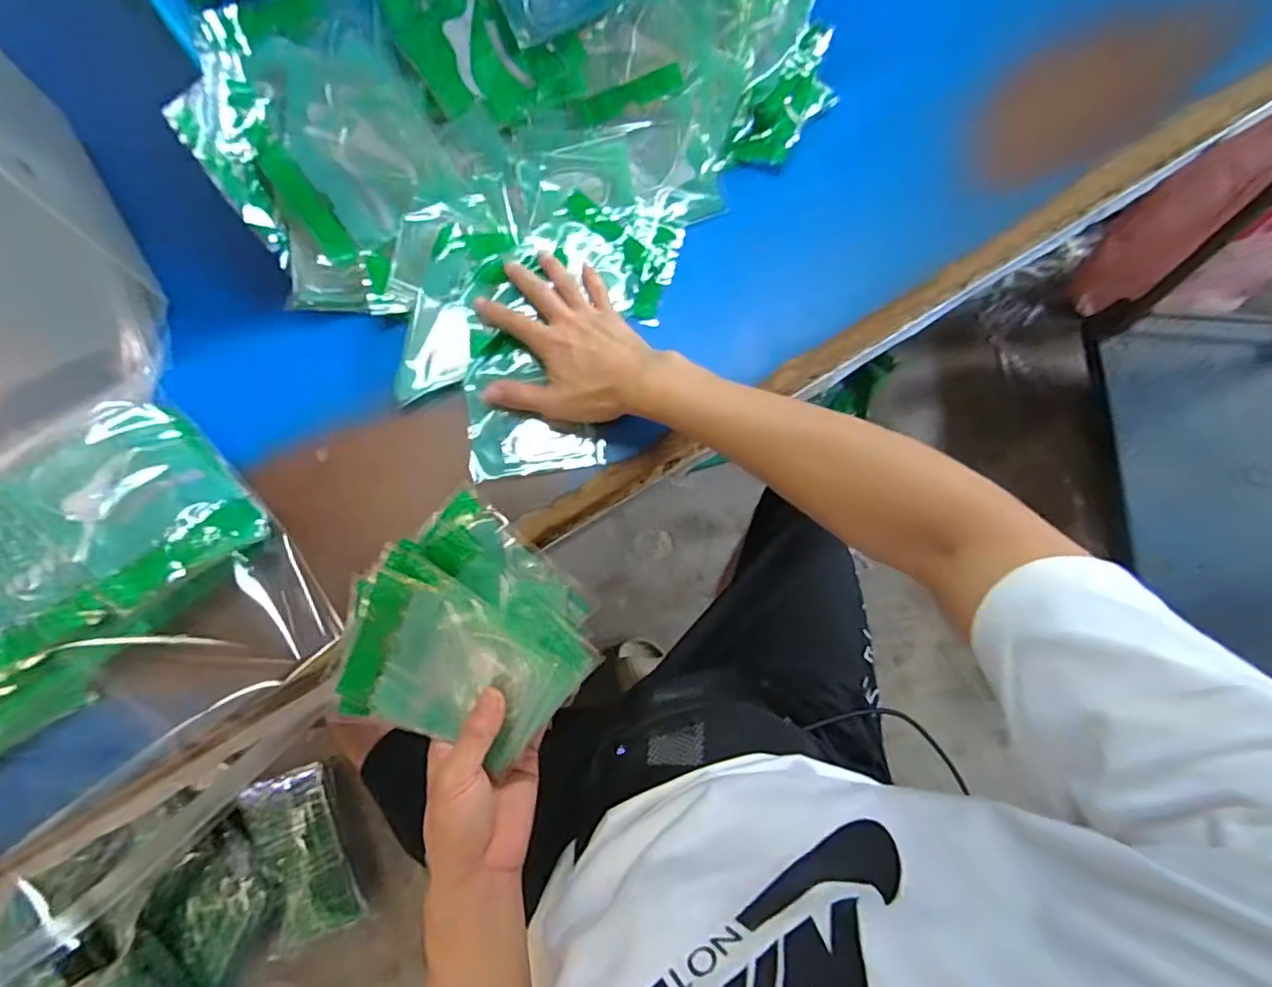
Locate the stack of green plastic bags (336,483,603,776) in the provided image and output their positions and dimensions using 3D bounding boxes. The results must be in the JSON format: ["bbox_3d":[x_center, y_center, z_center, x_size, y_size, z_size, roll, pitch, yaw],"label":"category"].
[{"bbox_3d":[-0.120,0.104,0.402,0.154,0.057,0.162,41,79,12],"label":"stack of green plastic bags"}]

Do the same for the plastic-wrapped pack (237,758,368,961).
[{"bbox_3d":[-0.584,0.630,1.024,0.155,0.067,0.276,-20,74,-4],"label":"plastic-wrapped pack"}]

